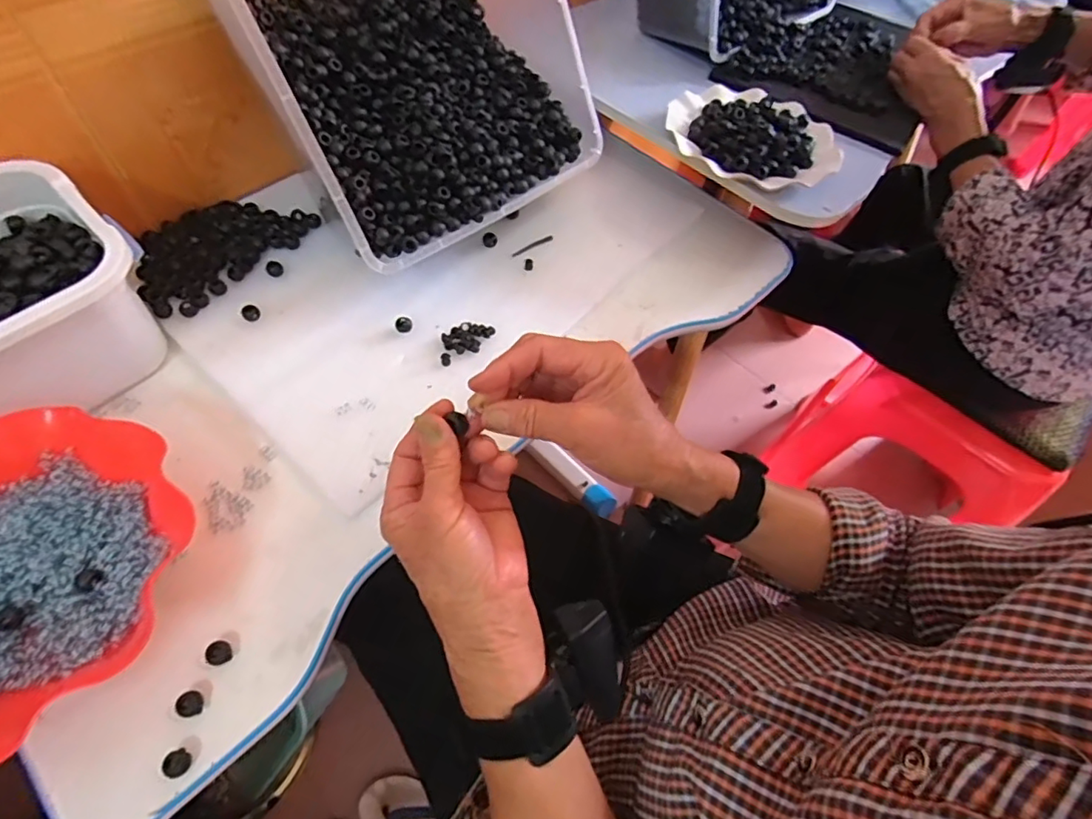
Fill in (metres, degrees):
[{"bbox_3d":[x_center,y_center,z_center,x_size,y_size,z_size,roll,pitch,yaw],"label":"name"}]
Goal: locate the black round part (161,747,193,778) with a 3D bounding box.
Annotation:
[{"bbox_3d":[-0.233,0.223,0.353,0.015,0.007,0.015,2,58,-4],"label":"black round part"}]

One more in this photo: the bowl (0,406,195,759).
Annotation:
[{"bbox_3d":[-0.355,0.112,0.375,0.210,0.067,0.212,2,58,-4],"label":"bowl"}]

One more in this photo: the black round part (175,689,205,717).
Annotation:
[{"bbox_3d":[-0.235,0.194,0.370,0.014,0.007,0.015,2,58,-4],"label":"black round part"}]

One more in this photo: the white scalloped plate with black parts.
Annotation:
[{"bbox_3d":[0.226,-0.303,0.608,0.182,0.026,0.161,19,59,7],"label":"white scalloped plate with black parts"}]

